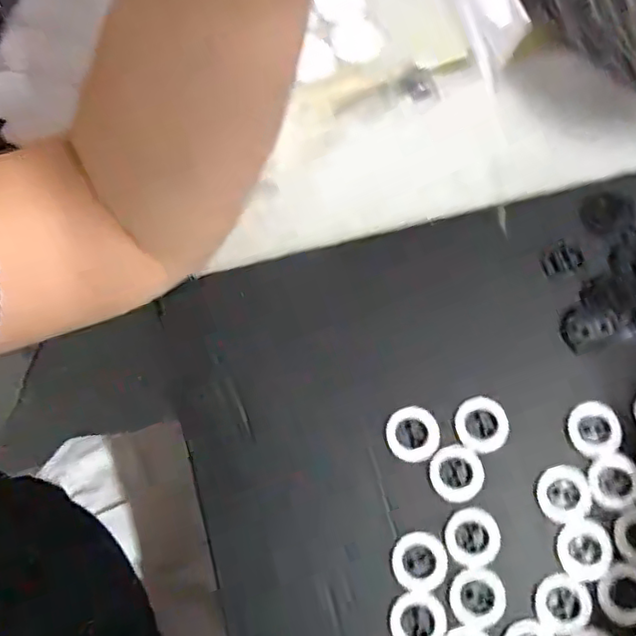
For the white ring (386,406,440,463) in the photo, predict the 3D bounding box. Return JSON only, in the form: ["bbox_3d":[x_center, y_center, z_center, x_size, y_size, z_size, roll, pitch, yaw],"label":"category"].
[{"bbox_3d":[0.053,0.064,0.333,0.029,0.004,0.029,0,77,-1],"label":"white ring"}]

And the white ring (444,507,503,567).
[{"bbox_3d":[0.082,0.117,0.320,0.029,0.004,0.029,0,77,-1],"label":"white ring"}]

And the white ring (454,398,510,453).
[{"bbox_3d":[0.091,0.058,0.333,0.029,0.004,0.030,0,77,-1],"label":"white ring"}]

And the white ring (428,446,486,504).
[{"bbox_3d":[0.076,0.084,0.327,0.028,0.004,0.029,0,77,-1],"label":"white ring"}]

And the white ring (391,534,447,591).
[{"bbox_3d":[0.054,0.128,0.318,0.028,0.004,0.028,0,77,-1],"label":"white ring"}]

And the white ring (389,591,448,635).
[{"bbox_3d":[0.052,0.157,0.311,0.029,0.004,0.029,0,77,-1],"label":"white ring"}]

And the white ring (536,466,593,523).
[{"bbox_3d":[0.133,0.095,0.326,0.028,0.004,0.028,0,77,-1],"label":"white ring"}]

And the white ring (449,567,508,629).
[{"bbox_3d":[0.084,0.146,0.315,0.029,0.004,0.029,0,77,-1],"label":"white ring"}]

